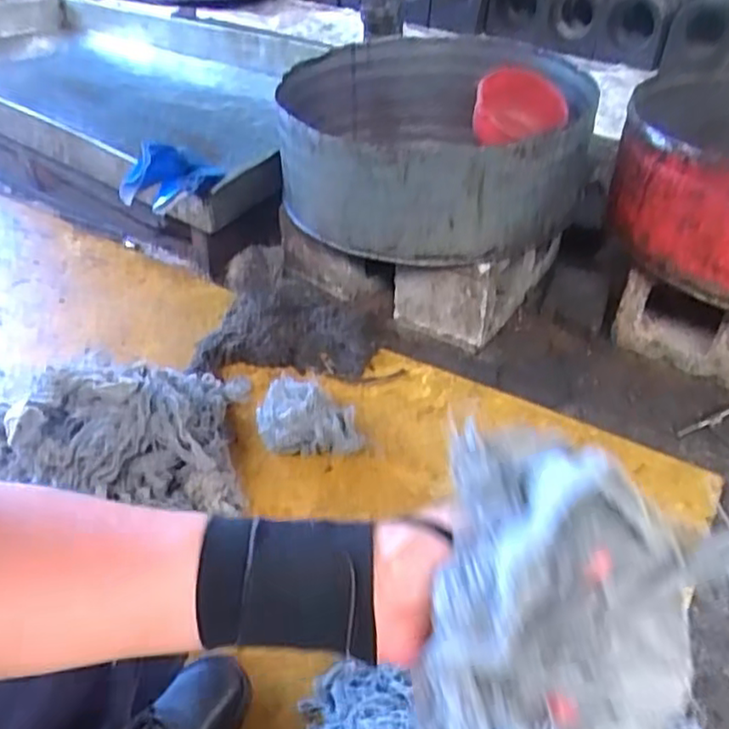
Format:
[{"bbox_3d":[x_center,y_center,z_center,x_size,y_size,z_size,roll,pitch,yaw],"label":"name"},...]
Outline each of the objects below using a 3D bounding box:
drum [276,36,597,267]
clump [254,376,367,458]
[{"bbox_3d":[0.129,-0.416,1.257,0.543,0.206,0.560,0,41,0],"label":"drum"},{"bbox_3d":[-0.085,0.081,1.049,0.162,0.072,0.105,-1,41,0],"label":"clump"}]

